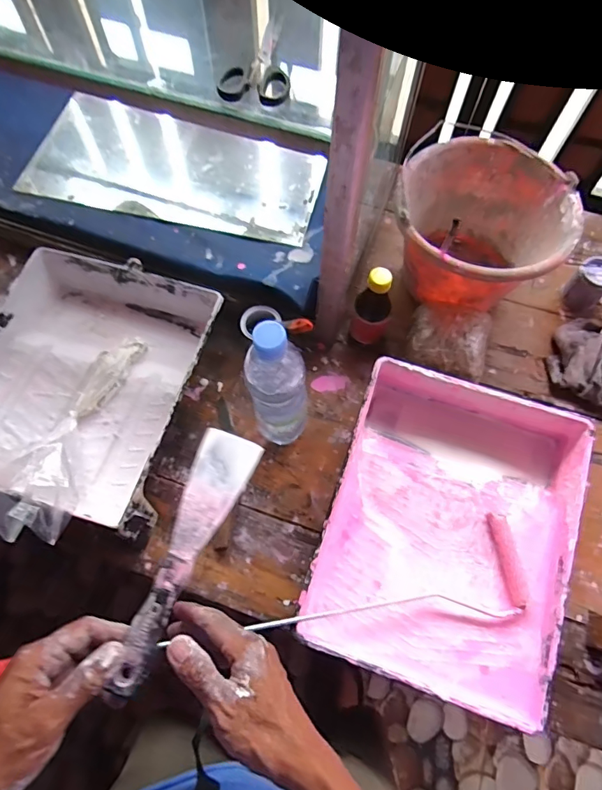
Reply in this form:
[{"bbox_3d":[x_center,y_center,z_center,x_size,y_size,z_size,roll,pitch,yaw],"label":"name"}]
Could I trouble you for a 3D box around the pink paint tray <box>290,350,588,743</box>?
[{"bbox_3d":[0.178,0.161,0.565,0.272,0.082,0.350,18,68,7],"label":"pink paint tray"}]

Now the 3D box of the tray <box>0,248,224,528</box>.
[{"bbox_3d":[-0.302,-0.023,0.634,0.303,0.076,0.349,15,68,5],"label":"tray"}]

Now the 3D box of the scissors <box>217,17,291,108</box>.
[{"bbox_3d":[-0.045,-0.343,0.465,0.067,0.015,0.133,1,67,0],"label":"scissors"}]

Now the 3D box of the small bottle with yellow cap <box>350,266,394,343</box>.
[{"bbox_3d":[0.100,-0.118,0.648,0.052,0.143,0.044,15,68,5],"label":"small bottle with yellow cap"}]

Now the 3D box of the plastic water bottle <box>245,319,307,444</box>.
[{"bbox_3d":[-0.025,0.001,0.540,0.064,0.245,0.055,-18,69,-8],"label":"plastic water bottle"}]

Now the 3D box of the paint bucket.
[{"bbox_3d":[0.247,-0.222,0.689,0.231,0.183,0.232,0,68,-1],"label":"paint bucket"}]

